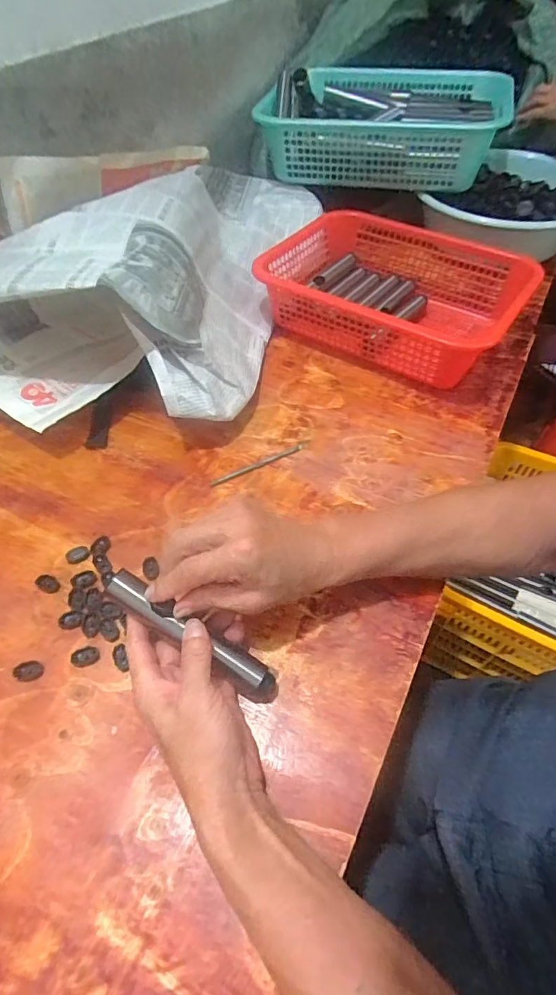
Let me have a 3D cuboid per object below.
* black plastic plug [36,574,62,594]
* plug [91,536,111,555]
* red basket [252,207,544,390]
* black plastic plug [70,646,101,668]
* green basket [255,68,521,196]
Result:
[{"bbox_3d":[-0.216,0.080,0.445,0.025,0.005,0.015,22,55,18],"label":"black plastic plug"},{"bbox_3d":[-0.176,0.048,0.473,0.018,0.006,0.021,6,51,6],"label":"plug"},{"bbox_3d":[0.159,-0.281,0.677,0.335,0.112,0.237,27,56,21],"label":"red basket"},{"bbox_3d":[-0.164,0.135,0.405,0.023,0.004,0.016,-13,52,-10],"label":"black plastic plug"},{"bbox_3d":[0.171,-0.590,0.764,0.370,0.111,0.196,10,53,8],"label":"green basket"}]

